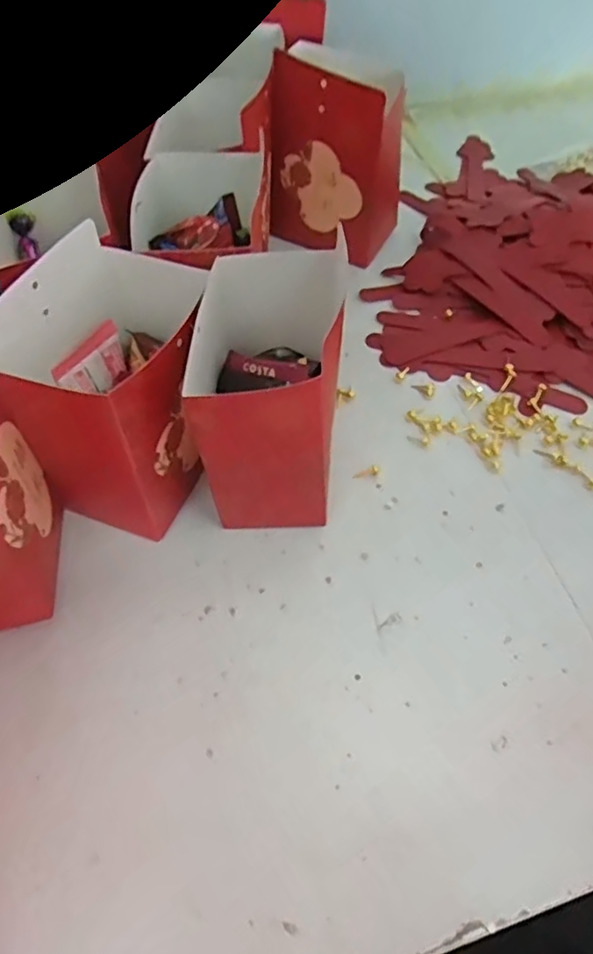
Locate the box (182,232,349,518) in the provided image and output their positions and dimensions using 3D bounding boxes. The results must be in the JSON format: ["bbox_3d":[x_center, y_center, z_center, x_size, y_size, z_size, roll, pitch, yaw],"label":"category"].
[{"bbox_3d":[-0.012,-0.046,0.363,0.074,0.127,0.115,5,55,3],"label":"box"}]

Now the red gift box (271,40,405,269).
[{"bbox_3d":[0.033,-0.260,0.499,0.091,0.138,0.071,23,58,15],"label":"red gift box"}]

